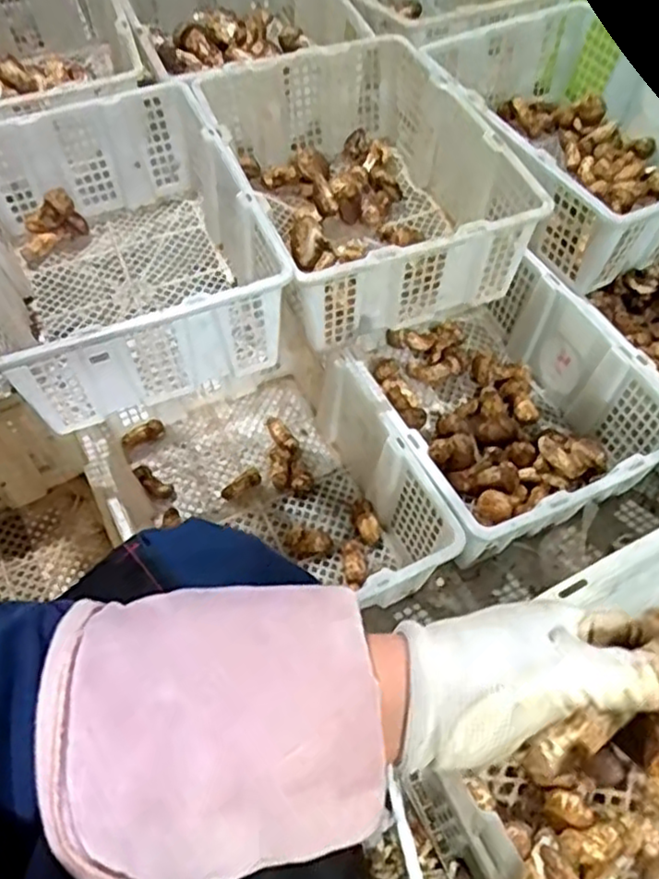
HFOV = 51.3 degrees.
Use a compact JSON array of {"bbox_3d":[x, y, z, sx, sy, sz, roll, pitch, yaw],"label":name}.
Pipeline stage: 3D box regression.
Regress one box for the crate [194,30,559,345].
[{"bbox_3d":[0.049,-0.368,1.003,0.370,0.176,0.464,-20,58,-14],"label":"crate"}]

